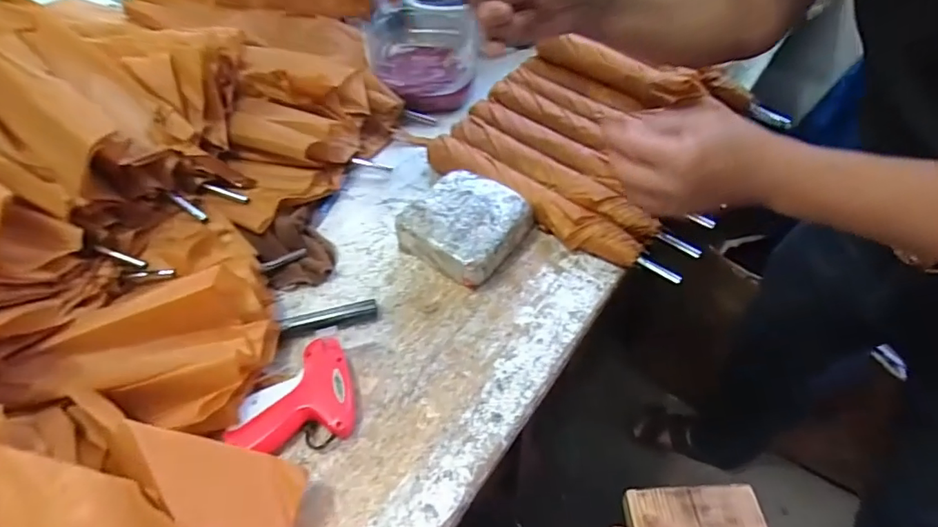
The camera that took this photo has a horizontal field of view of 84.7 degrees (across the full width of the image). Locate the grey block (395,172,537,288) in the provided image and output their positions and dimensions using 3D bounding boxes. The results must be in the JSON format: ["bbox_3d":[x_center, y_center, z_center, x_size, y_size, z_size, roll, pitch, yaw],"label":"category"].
[{"bbox_3d":[-0.002,-0.041,0.595,0.113,0.056,0.117,31,61,24],"label":"grey block"}]

